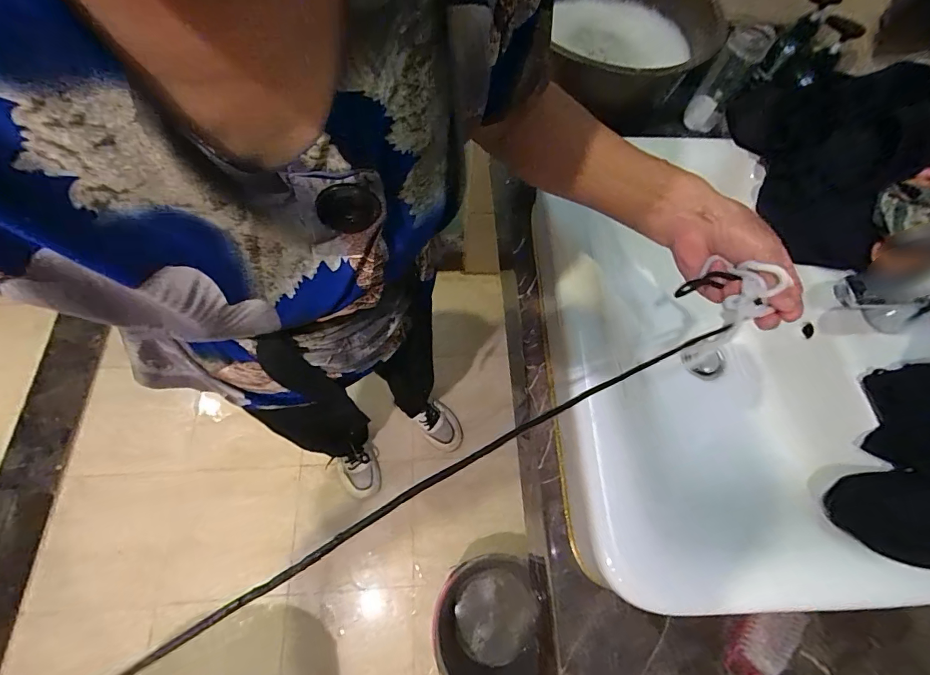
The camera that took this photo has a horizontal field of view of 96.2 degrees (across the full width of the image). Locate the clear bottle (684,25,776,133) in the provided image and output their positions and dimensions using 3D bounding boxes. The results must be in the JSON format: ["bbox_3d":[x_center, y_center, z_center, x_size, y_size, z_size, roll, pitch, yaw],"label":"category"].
[{"bbox_3d":[0.420,-0.415,0.678,0.059,0.146,0.057,32,69,11],"label":"clear bottle"}]

